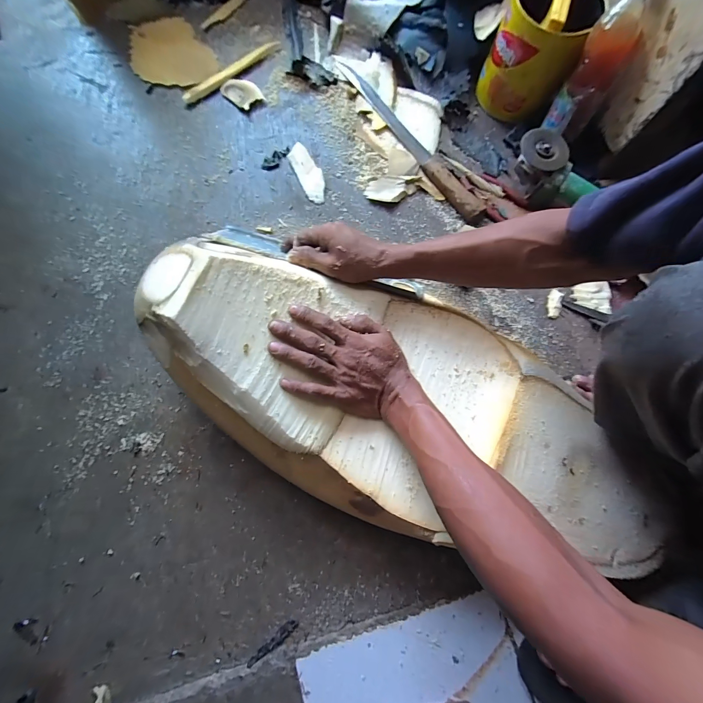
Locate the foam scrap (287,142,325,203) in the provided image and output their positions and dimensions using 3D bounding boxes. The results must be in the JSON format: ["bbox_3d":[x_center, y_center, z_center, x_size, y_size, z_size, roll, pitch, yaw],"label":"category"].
[{"bbox_3d":[-0.080,-0.338,0.607,0.044,0.009,0.126,-26,80,-6],"label":"foam scrap"}]

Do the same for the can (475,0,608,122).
[{"bbox_3d":[0.332,-0.553,0.593,0.141,0.163,0.147,0,78,-1],"label":"can"}]

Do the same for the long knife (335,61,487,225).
[{"bbox_3d":[0.112,-0.415,0.625,0.044,0.023,0.430,-36,81,-8],"label":"long knife"}]

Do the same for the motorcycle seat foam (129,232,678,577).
[{"bbox_3d":[0.075,0.062,0.411,0.705,0.100,0.306,20,78,-4],"label":"motorcycle seat foam"}]

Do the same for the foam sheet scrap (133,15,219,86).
[{"bbox_3d":[-0.370,-0.617,0.659,0.158,0.024,0.152,-17,79,-5],"label":"foam sheet scrap"}]

